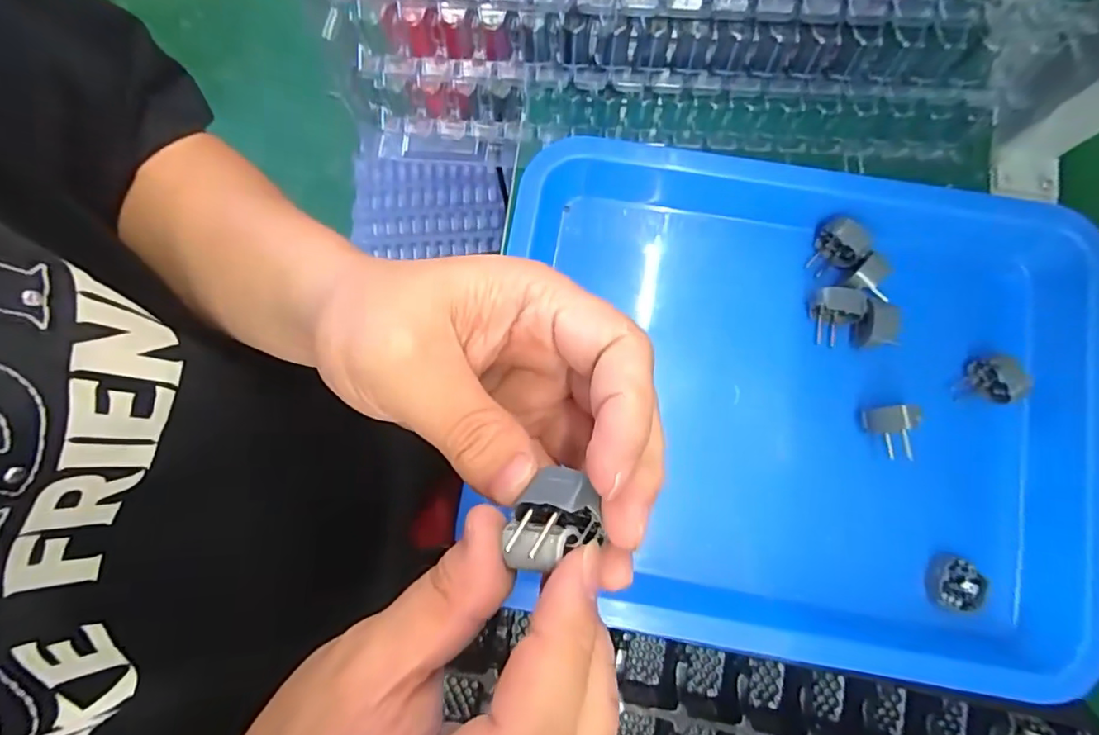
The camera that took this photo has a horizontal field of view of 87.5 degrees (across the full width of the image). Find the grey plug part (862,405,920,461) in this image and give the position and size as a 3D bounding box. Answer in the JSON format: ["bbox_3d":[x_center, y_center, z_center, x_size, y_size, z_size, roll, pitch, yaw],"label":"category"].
[{"bbox_3d":[0.187,0.036,0.316,0.022,0.021,0.028,2,81,-1],"label":"grey plug part"}]

